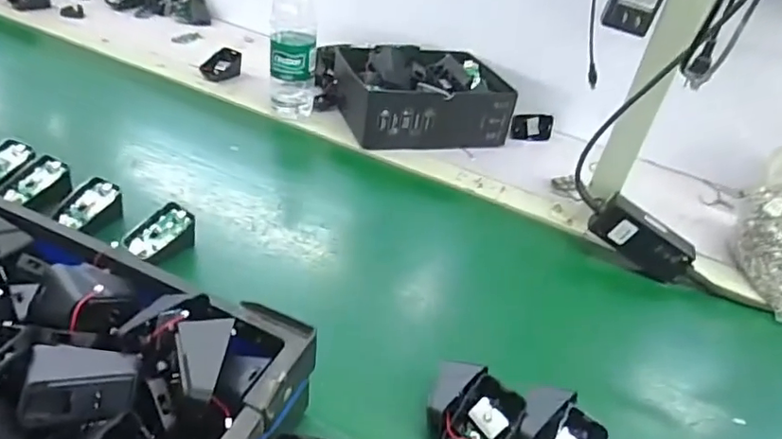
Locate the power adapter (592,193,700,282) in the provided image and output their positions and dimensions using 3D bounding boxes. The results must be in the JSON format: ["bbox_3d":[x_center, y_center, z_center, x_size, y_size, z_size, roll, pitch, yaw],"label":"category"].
[{"bbox_3d":[0.298,0.025,0.644,0.122,0.055,0.030,38,43,-3],"label":"power adapter"}]

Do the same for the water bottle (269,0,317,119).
[{"bbox_3d":[-0.142,-0.257,0.789,0.066,0.209,0.065,2,38,-11],"label":"water bottle"}]

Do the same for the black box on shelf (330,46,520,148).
[{"bbox_3d":[0.053,-0.198,0.859,0.257,0.086,0.183,-5,39,-19],"label":"black box on shelf"}]

